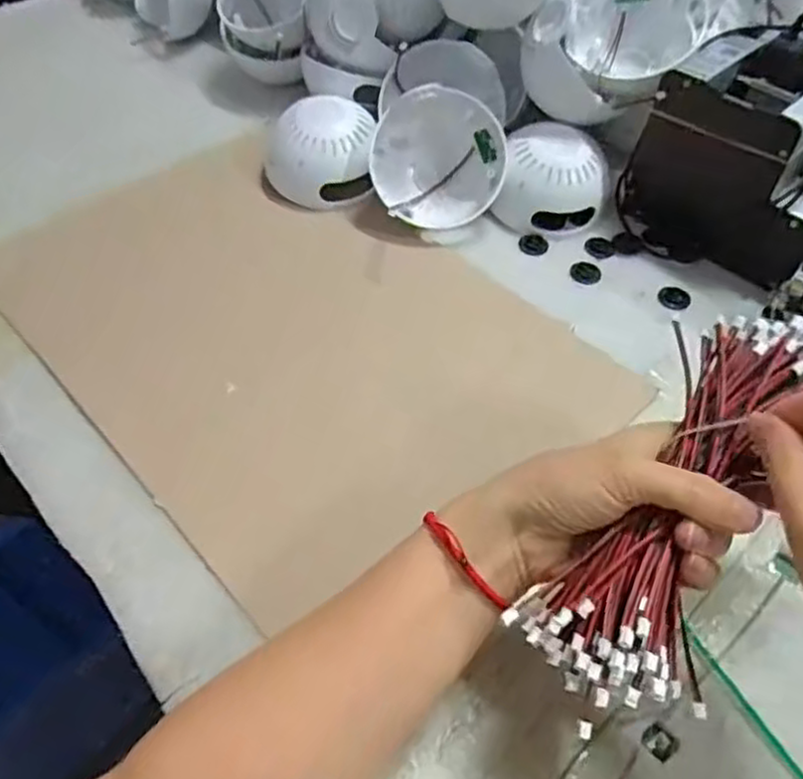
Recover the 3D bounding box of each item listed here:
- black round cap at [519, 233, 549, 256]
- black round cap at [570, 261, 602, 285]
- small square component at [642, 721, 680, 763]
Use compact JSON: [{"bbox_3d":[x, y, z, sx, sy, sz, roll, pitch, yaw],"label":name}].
[{"bbox_3d":[0.118,-0.129,0.634,0.026,0.004,0.029,22,55,16],"label":"black round cap"},{"bbox_3d":[0.158,-0.100,0.610,0.026,0.004,0.028,0,52,-1],"label":"black round cap"},{"bbox_3d":[0.142,0.194,0.392,0.016,0.004,0.017,-35,60,-25],"label":"small square component"}]

